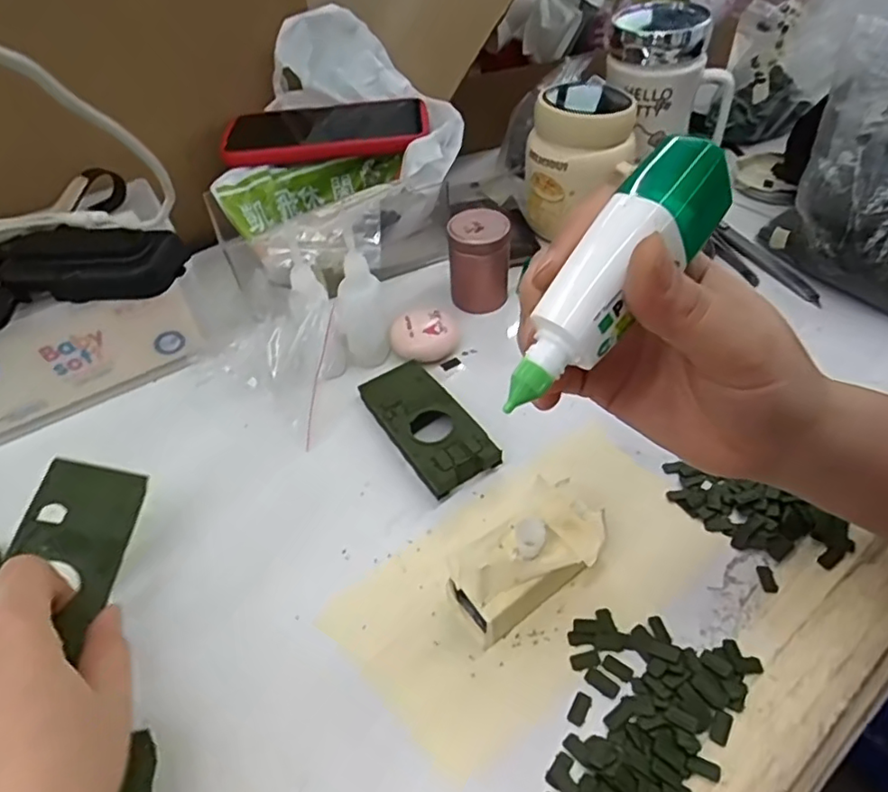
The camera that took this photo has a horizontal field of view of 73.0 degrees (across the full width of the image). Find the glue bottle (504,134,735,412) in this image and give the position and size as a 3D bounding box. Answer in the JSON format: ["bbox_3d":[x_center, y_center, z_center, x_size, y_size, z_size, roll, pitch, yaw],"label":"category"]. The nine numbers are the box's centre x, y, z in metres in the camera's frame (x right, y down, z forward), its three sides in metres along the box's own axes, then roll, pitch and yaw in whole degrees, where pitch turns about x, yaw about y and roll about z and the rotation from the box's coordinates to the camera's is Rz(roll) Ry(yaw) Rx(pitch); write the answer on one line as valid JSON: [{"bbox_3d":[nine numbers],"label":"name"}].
[{"bbox_3d":[0.053,-0.036,0.188,0.023,0.033,0.098,36,82,32],"label":"glue bottle"}]

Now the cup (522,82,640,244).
[{"bbox_3d":[0.108,-0.192,0.483,0.081,0.109,0.076,-3,48,3],"label":"cup"}]

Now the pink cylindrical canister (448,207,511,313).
[{"bbox_3d":[0.026,-0.099,0.451,0.043,0.069,0.035,-3,48,3],"label":"pink cylindrical canister"}]

